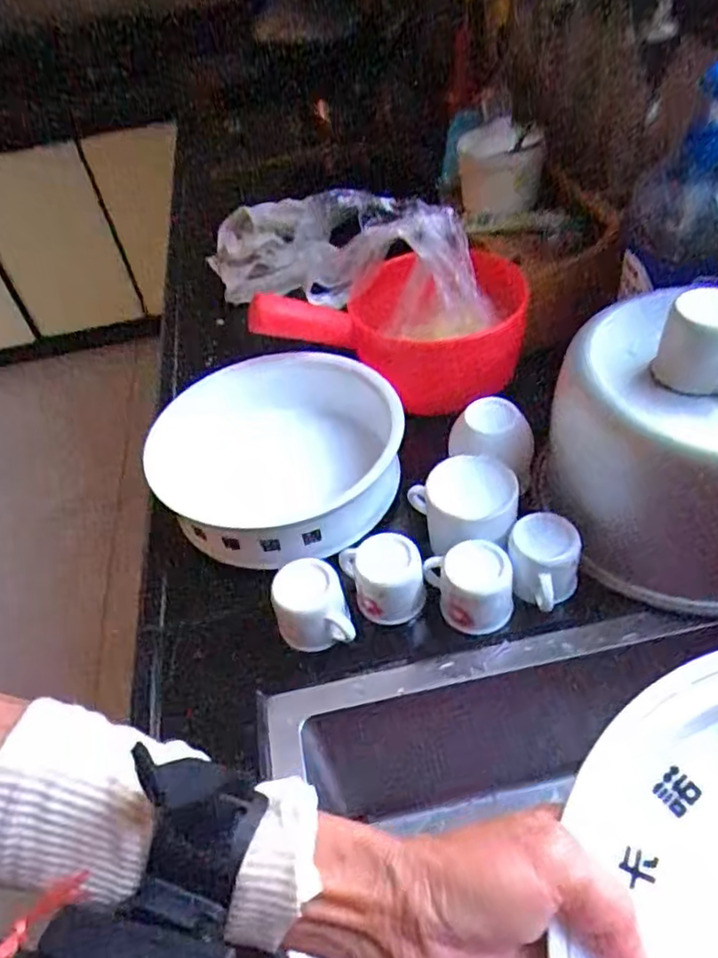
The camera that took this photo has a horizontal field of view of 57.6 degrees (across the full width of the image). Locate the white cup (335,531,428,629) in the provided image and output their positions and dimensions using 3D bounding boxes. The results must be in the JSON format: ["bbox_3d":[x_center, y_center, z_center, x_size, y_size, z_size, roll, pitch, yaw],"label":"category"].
[{"bbox_3d":[0.020,0.073,0.499,0.051,0.050,0.055,-3,48,4],"label":"white cup"}]

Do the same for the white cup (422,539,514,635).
[{"bbox_3d":[0.084,0.078,0.485,0.046,0.058,0.060,-26,50,-16],"label":"white cup"}]

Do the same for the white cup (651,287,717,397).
[{"bbox_3d":[0.227,-0.089,0.425,0.055,0.053,0.050,-3,48,4],"label":"white cup"}]

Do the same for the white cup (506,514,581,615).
[{"bbox_3d":[0.136,0.059,0.484,0.049,0.051,0.052,-3,48,4],"label":"white cup"}]

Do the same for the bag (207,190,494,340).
[{"bbox_3d":[-0.055,-0.258,0.748,0.114,0.148,0.446,-34,38,-22],"label":"bag"}]

